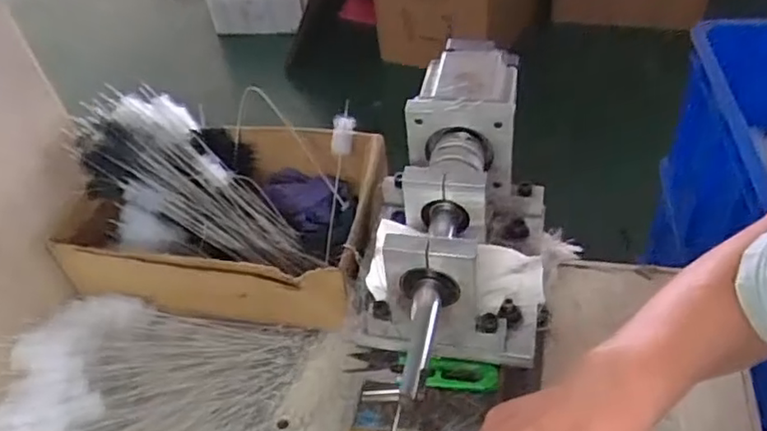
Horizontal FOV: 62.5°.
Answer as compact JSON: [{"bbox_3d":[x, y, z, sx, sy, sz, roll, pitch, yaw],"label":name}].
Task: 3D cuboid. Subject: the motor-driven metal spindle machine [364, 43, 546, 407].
[{"bbox_3d":[0.057,0.001,0.493,0.140,0.117,0.326,1,44,10],"label":"motor-driven metal spindle machine"}]

